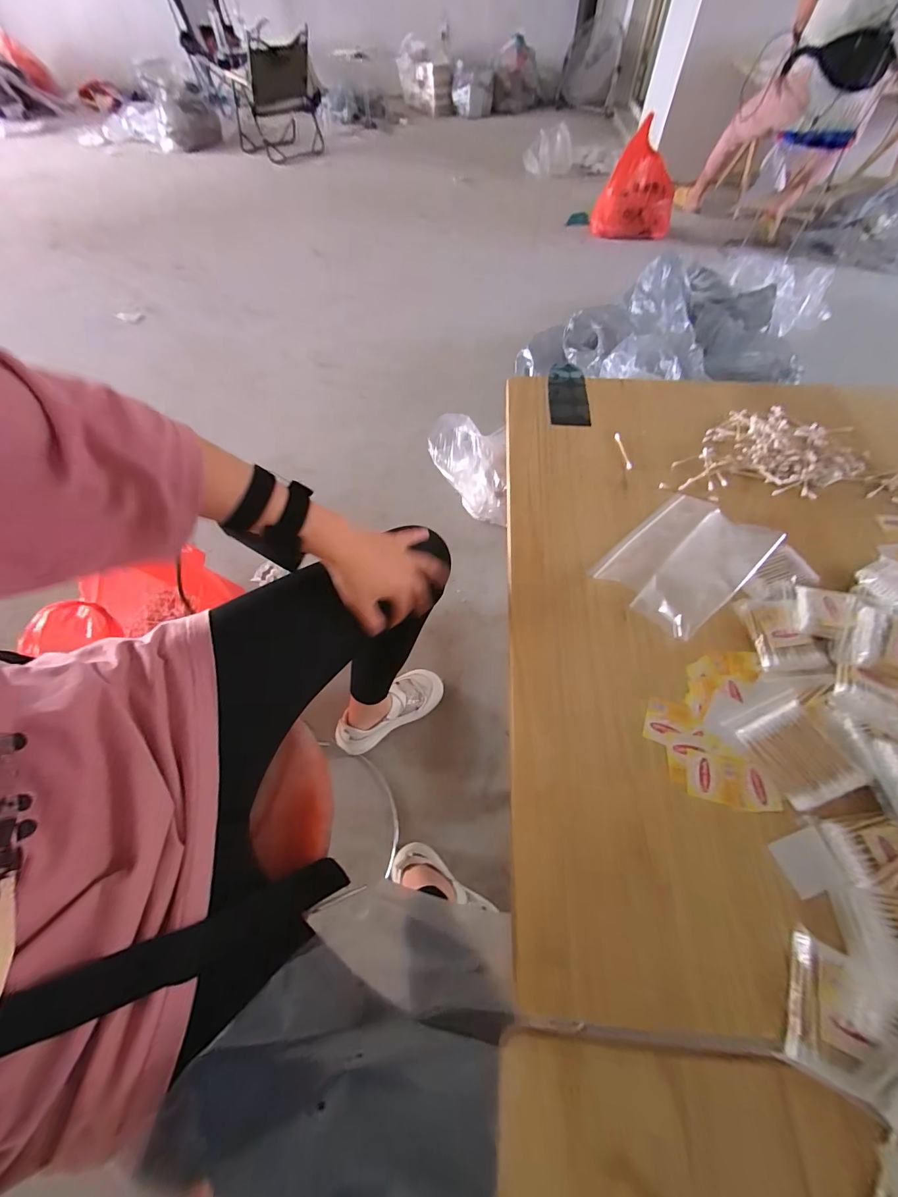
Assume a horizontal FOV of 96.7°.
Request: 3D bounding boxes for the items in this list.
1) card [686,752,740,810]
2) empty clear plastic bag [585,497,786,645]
[{"bbox_3d":[0.233,0.158,0.353,0.042,0.004,0.040,11,61,8],"label":"card"},{"bbox_3d":[0.274,-0.050,0.463,0.191,0.026,0.125,-37,66,-18],"label":"empty clear plastic bag"}]

